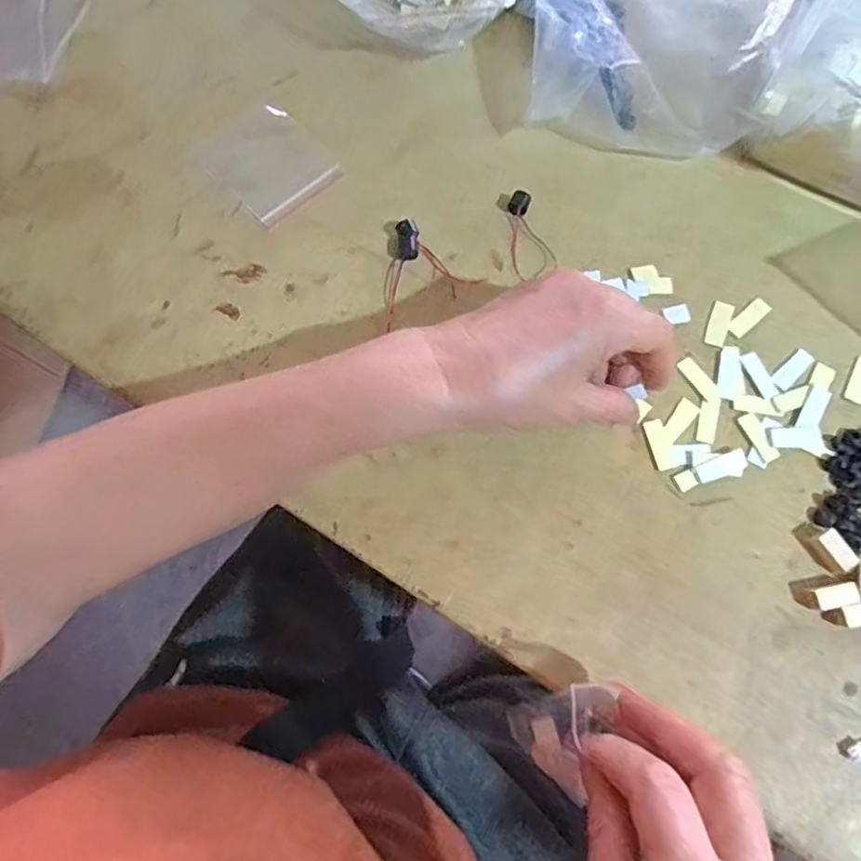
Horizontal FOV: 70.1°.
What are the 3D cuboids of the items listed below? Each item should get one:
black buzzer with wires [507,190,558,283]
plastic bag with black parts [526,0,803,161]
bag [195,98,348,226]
[{"bbox_3d":[0.056,-0.117,0.366,0.025,0.006,0.053,-19,75,-5],"label":"black buzzer with wires"},{"bbox_3d":[0.136,-0.239,0.377,0.152,0.056,0.127,10,75,3],"label":"plastic bag with black parts"},{"bbox_3d":[-0.101,-0.168,0.383,0.063,0.004,0.074,-43,79,-11],"label":"bag"}]

